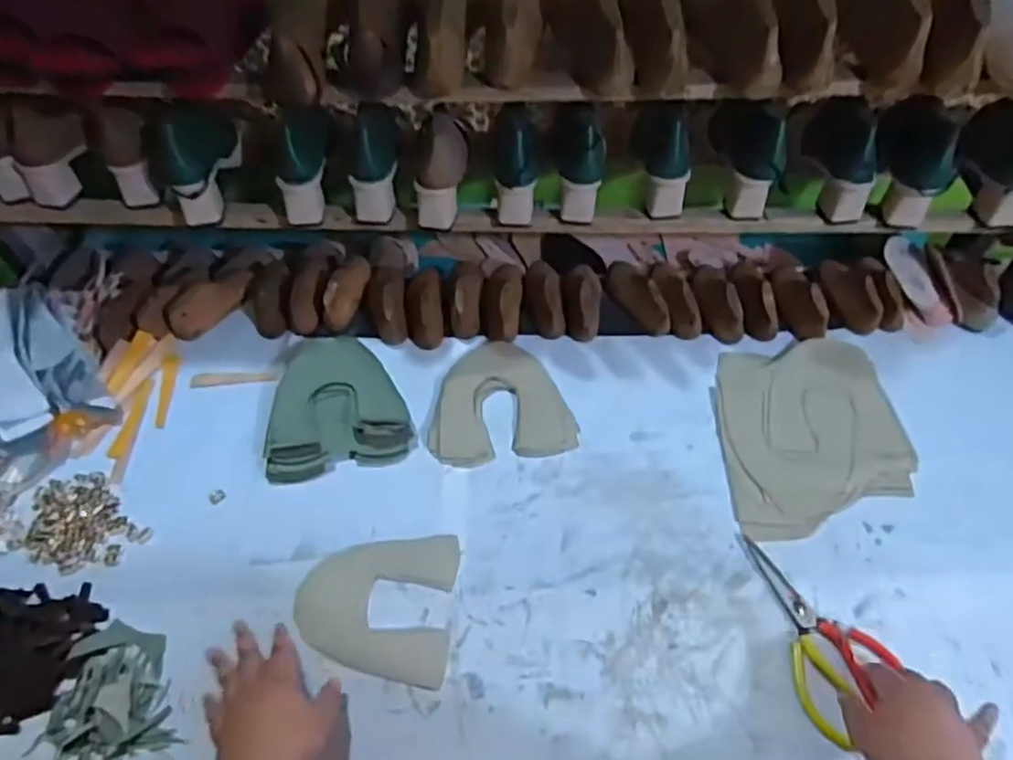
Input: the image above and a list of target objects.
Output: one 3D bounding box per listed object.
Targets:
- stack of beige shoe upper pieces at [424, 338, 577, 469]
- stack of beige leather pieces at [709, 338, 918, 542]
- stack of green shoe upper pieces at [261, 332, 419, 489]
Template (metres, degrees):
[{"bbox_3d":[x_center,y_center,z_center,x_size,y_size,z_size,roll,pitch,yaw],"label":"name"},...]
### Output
[{"bbox_3d":[-0.013,0.020,0.826,0.170,0.015,0.170,-8,55,-5],"label":"stack of beige shoe upper pieces"},{"bbox_3d":[0.368,0.064,0.790,0.216,0.016,0.256,0,55,0],"label":"stack of beige leather pieces"},{"bbox_3d":[-0.211,0.027,0.816,0.165,0.031,0.186,-11,56,-8],"label":"stack of green shoe upper pieces"}]

